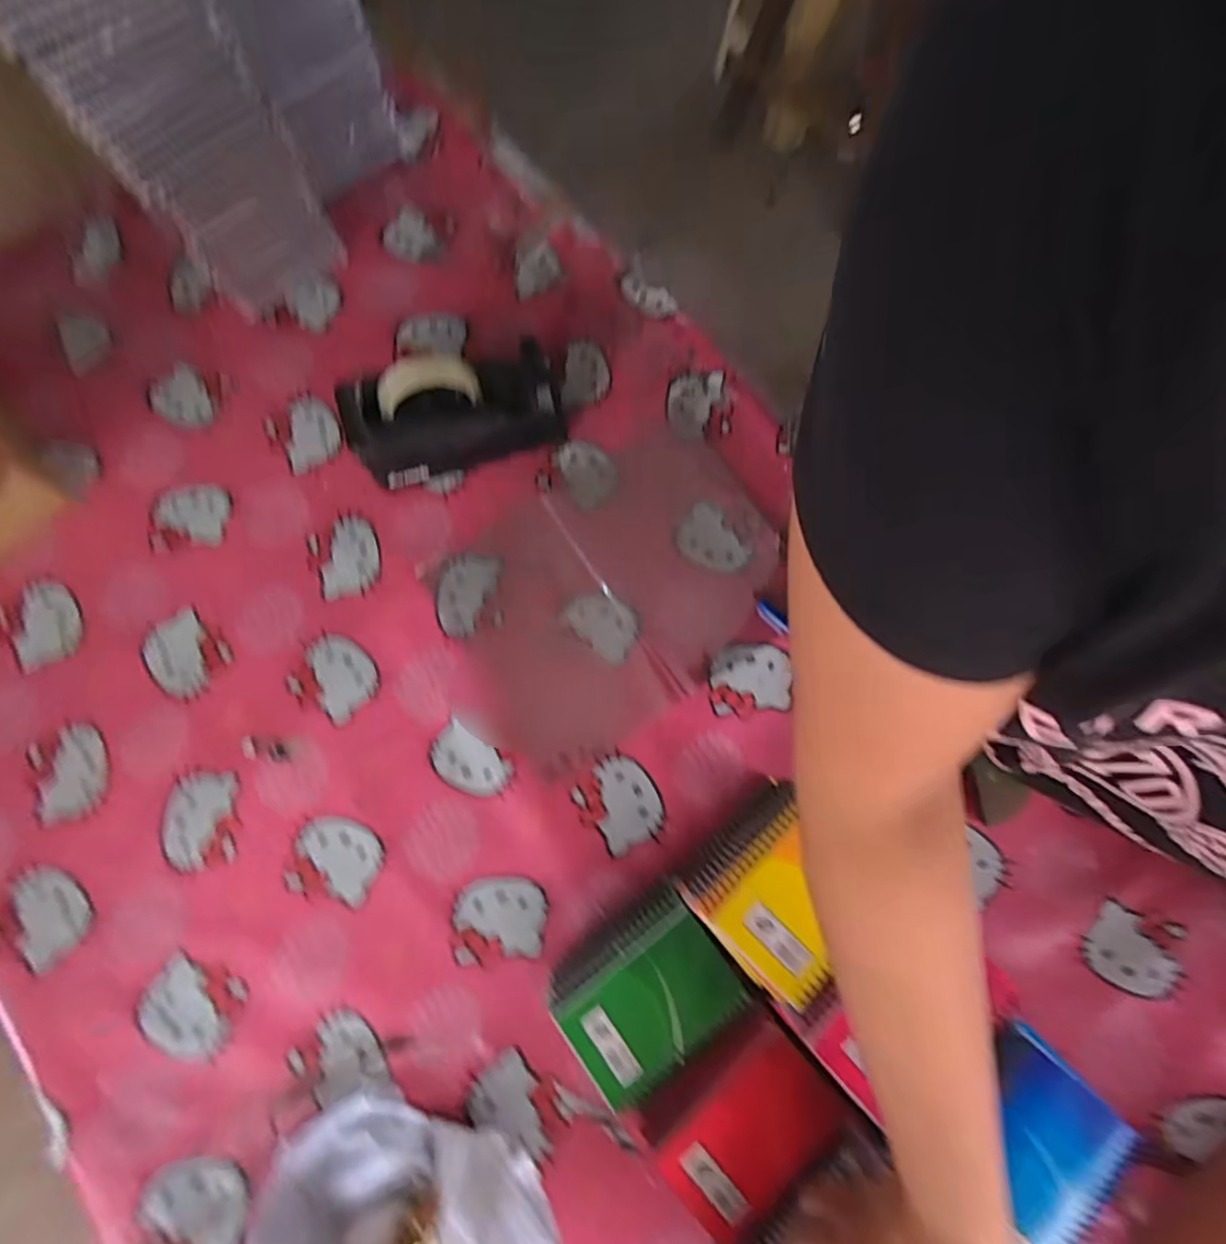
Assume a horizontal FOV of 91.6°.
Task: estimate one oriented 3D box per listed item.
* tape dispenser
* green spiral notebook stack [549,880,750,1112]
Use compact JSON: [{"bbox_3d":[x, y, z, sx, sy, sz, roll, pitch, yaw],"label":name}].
[{"bbox_3d":[-0.151,-0.200,0.582,0.197,0.120,0.064,-16,77,-4],"label":"tape dispenser"},{"bbox_3d":[0.024,0.298,0.492,0.132,0.064,0.103,-36,79,-8],"label":"green spiral notebook stack"}]

